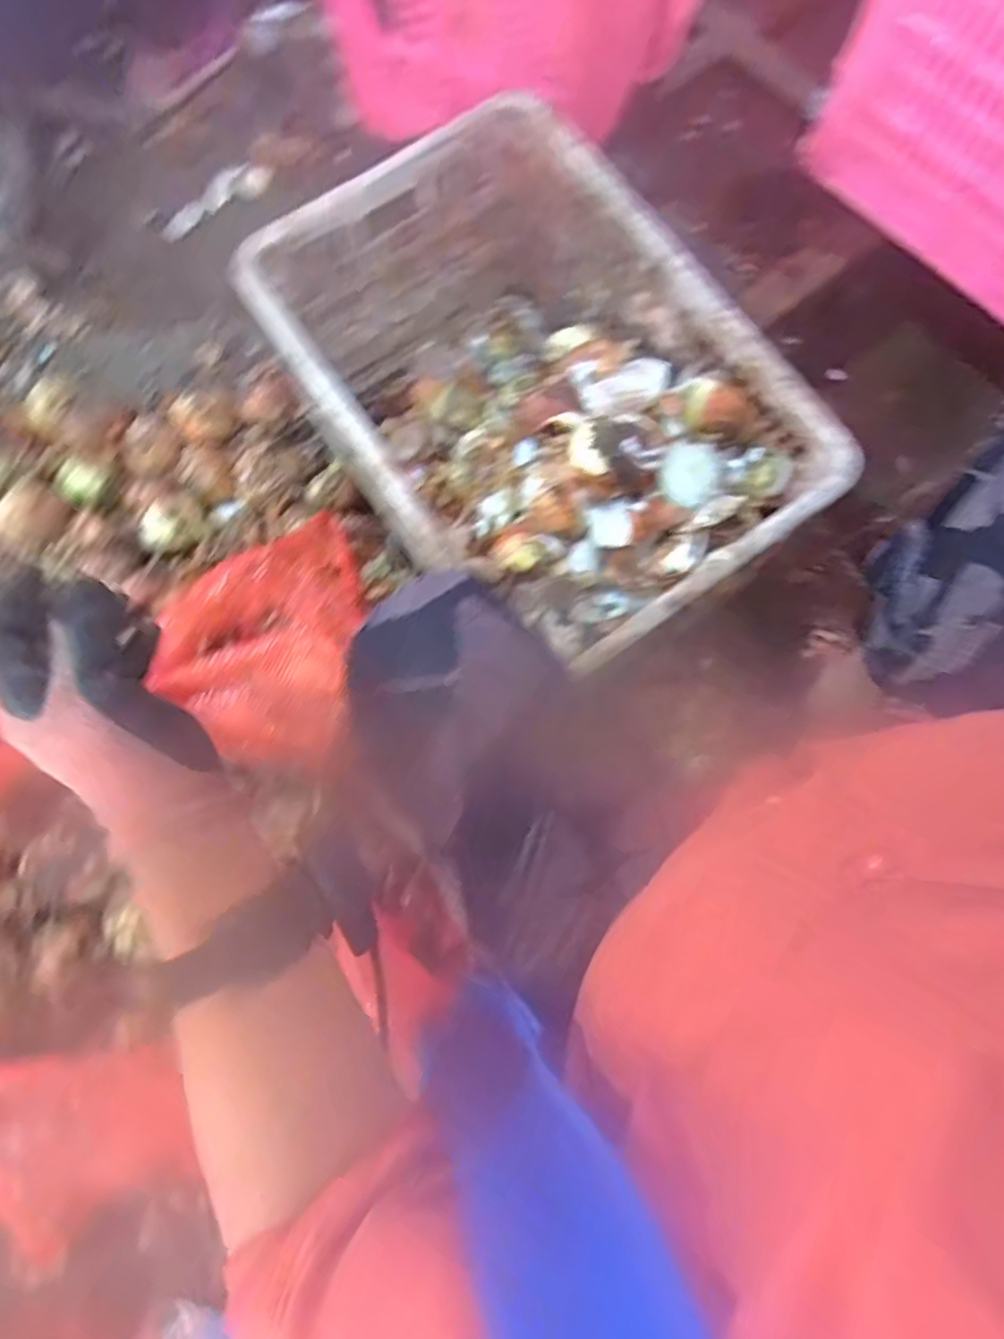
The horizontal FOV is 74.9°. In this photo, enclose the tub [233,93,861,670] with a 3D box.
[{"bbox_3d":[0.025,-0.257,0.702,0.357,0.249,0.526,-36,80,-10],"label":"tub"}]

